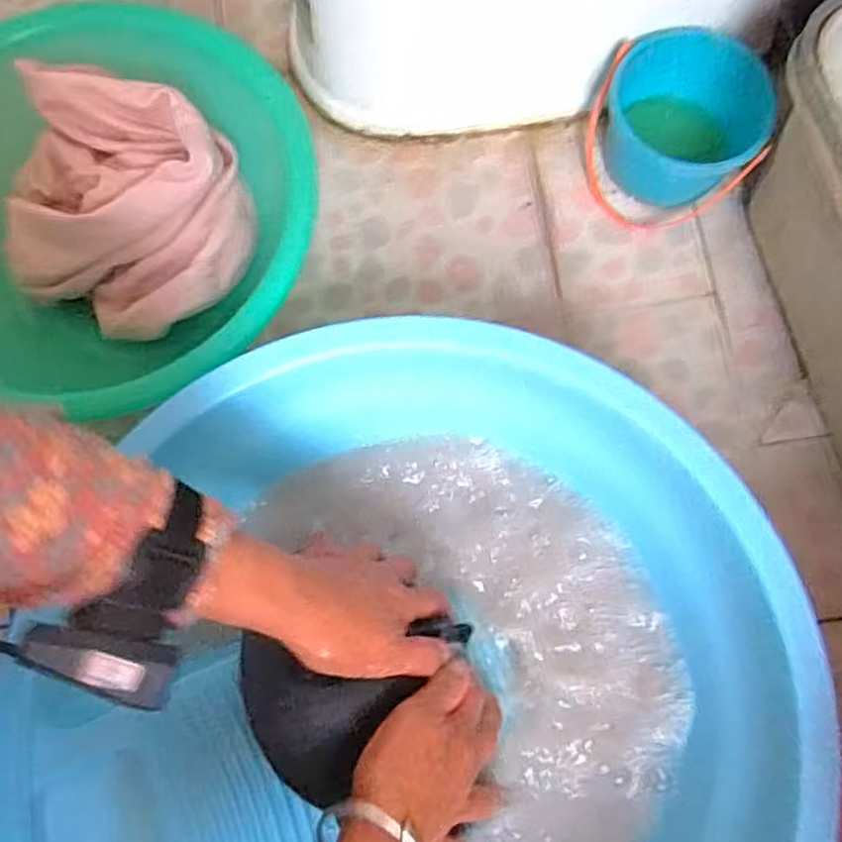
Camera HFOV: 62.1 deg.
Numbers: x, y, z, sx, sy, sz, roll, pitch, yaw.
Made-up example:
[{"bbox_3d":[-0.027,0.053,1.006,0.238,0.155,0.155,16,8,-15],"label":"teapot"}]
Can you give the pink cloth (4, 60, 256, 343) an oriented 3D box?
[{"bbox_3d":[-0.259,-0.185,0.589,0.208,0.081,0.196,-7,75,-1],"label":"pink cloth"}]

